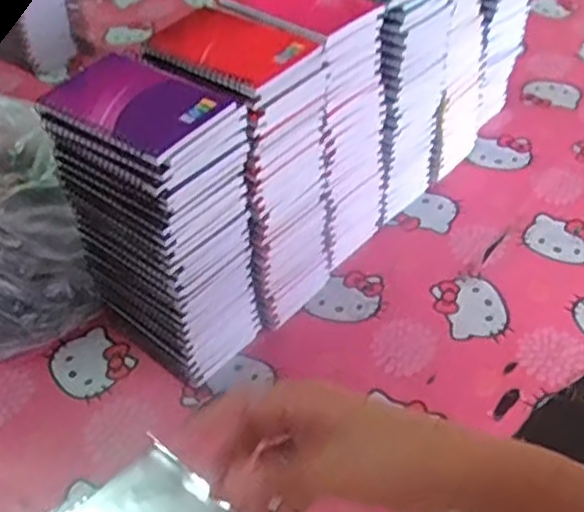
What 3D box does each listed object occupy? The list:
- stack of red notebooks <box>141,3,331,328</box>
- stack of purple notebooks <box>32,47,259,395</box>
[{"bbox_3d":[-0.043,-0.073,0.669,0.135,0.280,0.105,30,54,31],"label":"stack of red notebooks"},{"bbox_3d":[-0.114,-0.022,0.619,0.150,0.280,0.091,24,51,27],"label":"stack of purple notebooks"}]

